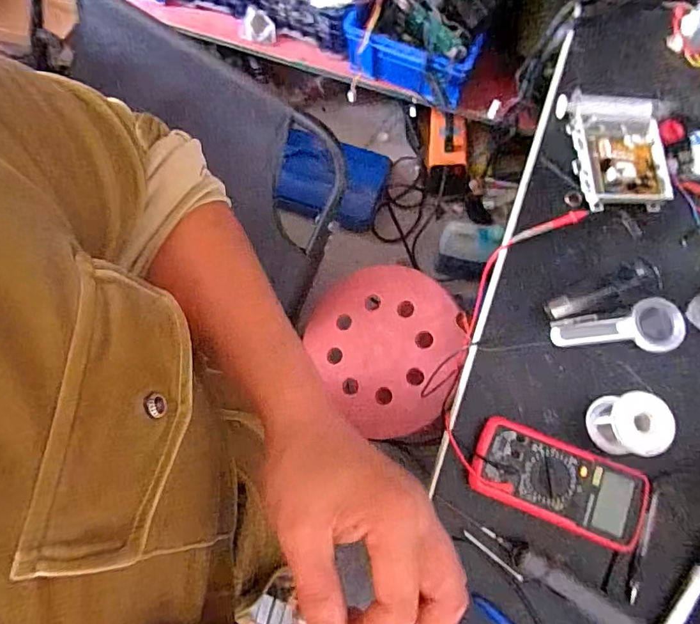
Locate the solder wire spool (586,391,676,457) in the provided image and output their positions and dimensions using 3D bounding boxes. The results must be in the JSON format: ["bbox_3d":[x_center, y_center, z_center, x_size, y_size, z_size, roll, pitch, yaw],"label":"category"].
[{"bbox_3d":[0.328,0.132,0.576,0.062,0.071,0.068,-2,75,1],"label":"solder wire spool"}]

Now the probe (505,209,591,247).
[{"bbox_3d":[0.267,-0.114,0.668,0.122,0.007,0.017,-24,76,-4],"label":"probe"}]

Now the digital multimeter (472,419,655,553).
[{"bbox_3d":[0.245,0.202,0.574,0.204,0.035,0.094,20,77,7],"label":"digital multimeter"}]

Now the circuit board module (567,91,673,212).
[{"bbox_3d":[0.372,-0.224,0.677,0.125,0.031,0.164,-5,75,0],"label":"circuit board module"}]

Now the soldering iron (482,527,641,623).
[{"bbox_3d":[0.238,0.303,0.547,0.188,0.029,0.026,33,79,9],"label":"soldering iron"}]

